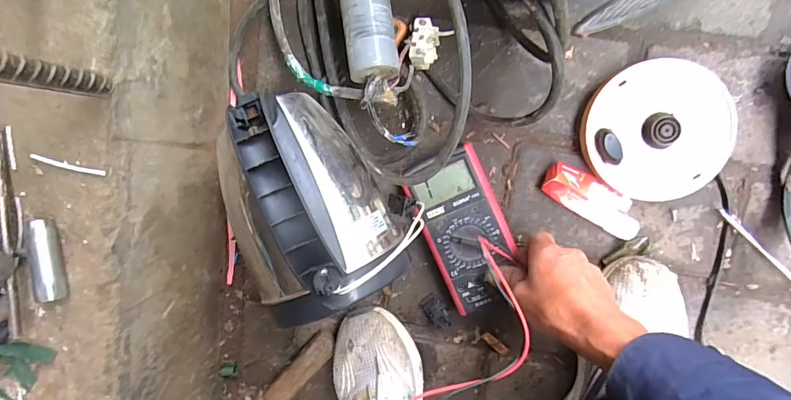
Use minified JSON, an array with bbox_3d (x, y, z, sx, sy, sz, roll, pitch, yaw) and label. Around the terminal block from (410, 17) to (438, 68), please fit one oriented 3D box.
[{"bbox_3d":[0.030,-0.162,0.441,0.028,0.013,0.050,4,97,7],"label":"terminal block"}]

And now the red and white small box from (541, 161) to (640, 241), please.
[{"bbox_3d":[0.213,0.001,0.461,0.113,0.023,0.042,29,100,3],"label":"red and white small box"}]

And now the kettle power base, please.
[{"bbox_3d":[0.271,-0.072,0.441,0.144,0.033,0.139,1,97,7],"label":"kettle power base"}]

